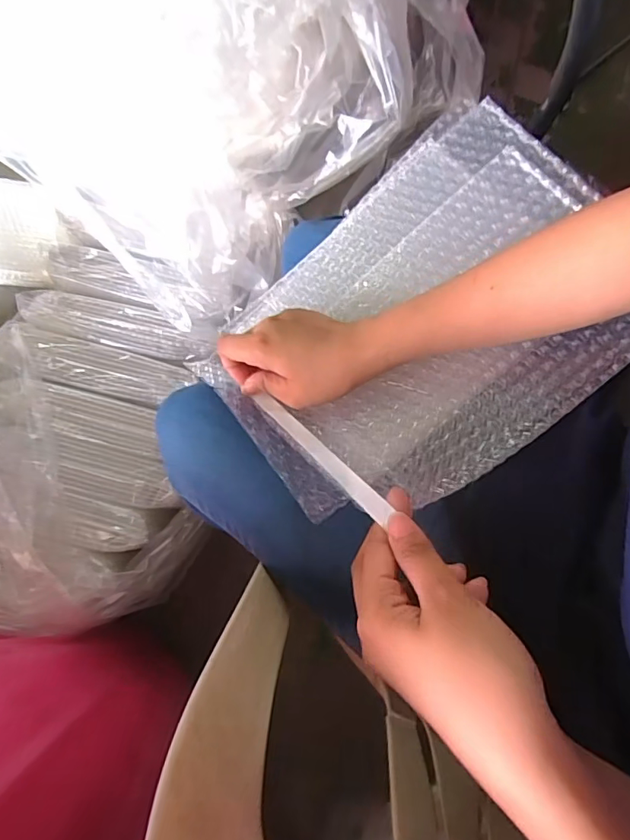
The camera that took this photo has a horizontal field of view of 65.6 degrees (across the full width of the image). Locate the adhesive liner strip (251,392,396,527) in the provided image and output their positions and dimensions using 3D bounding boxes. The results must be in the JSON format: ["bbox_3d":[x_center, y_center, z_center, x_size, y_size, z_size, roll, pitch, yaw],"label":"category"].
[{"bbox_3d":[-0.002,0.018,0.338,0.013,0.007,0.166,-41,41,-7],"label":"adhesive liner strip"}]

